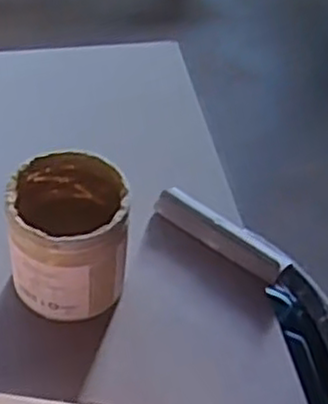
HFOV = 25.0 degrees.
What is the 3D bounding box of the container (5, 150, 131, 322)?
[{"bbox_3d":[-0.066,0.022,0.513,0.081,0.085,0.089,0,50,-6],"label":"container"}]

